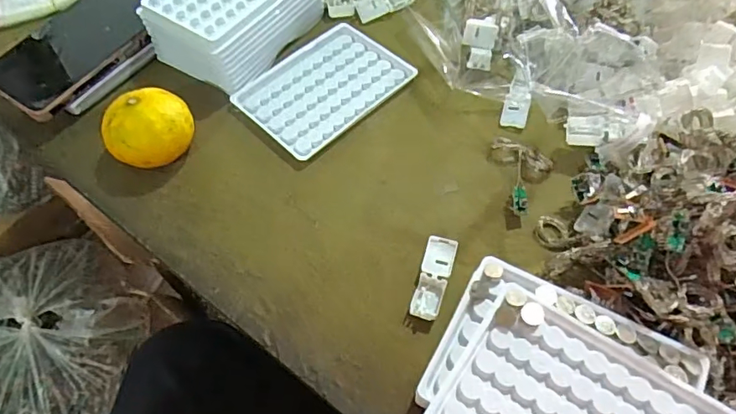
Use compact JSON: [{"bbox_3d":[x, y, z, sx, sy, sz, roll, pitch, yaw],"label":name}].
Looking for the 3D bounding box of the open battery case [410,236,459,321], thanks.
[{"bbox_3d":[0.043,0.045,0.335,0.020,0.007,0.055,14,61,11],"label":"open battery case"}]

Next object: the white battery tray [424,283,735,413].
[{"bbox_3d":[0.106,0.107,0.259,0.129,0.006,0.094,29,66,18],"label":"white battery tray"}]

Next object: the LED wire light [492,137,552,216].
[{"bbox_3d":[0.114,-0.024,0.372,0.038,0.012,0.065,-6,59,-1],"label":"LED wire light"}]

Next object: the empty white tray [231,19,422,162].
[{"bbox_3d":[-0.038,-0.102,0.433,0.099,0.005,0.128,40,68,23],"label":"empty white tray"}]

